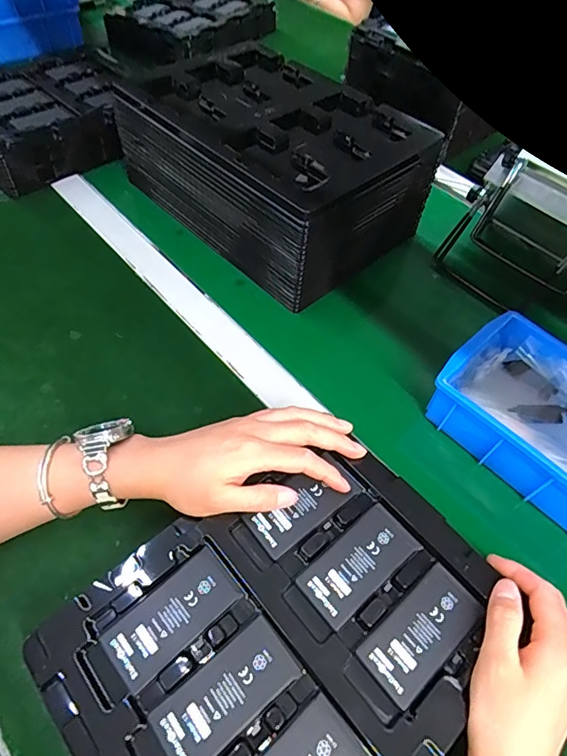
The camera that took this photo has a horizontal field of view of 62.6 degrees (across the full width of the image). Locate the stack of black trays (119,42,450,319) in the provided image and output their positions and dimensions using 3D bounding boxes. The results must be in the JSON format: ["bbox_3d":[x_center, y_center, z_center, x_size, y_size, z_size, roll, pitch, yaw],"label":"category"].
[{"bbox_3d":[-0.015,-0.270,0.585,0.225,0.128,0.325,-37,65,-25],"label":"stack of black trays"}]

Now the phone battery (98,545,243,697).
[{"bbox_3d":[-0.074,0.159,0.312,0.087,0.004,0.044,-37,65,-25],"label":"phone battery"}]

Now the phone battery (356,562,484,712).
[{"bbox_3d":[0.094,0.171,0.314,0.087,0.004,0.043,-35,64,-24],"label":"phone battery"}]

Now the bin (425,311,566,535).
[{"bbox_3d":[0.250,0.038,0.427,0.141,0.054,0.196,-38,65,-25],"label":"bin"}]

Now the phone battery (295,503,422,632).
[{"bbox_3d":[0.055,0.134,0.337,0.088,0.004,0.044,-34,63,-24],"label":"phone battery"}]

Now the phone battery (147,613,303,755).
[{"bbox_3d":[-0.035,0.195,0.289,0.088,0.004,0.043,-34,63,-24],"label":"phone battery"}]

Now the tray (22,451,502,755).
[{"bbox_3d":[0.005,0.168,0.311,0.269,0.009,0.215,-36,64,-24],"label":"tray"}]

